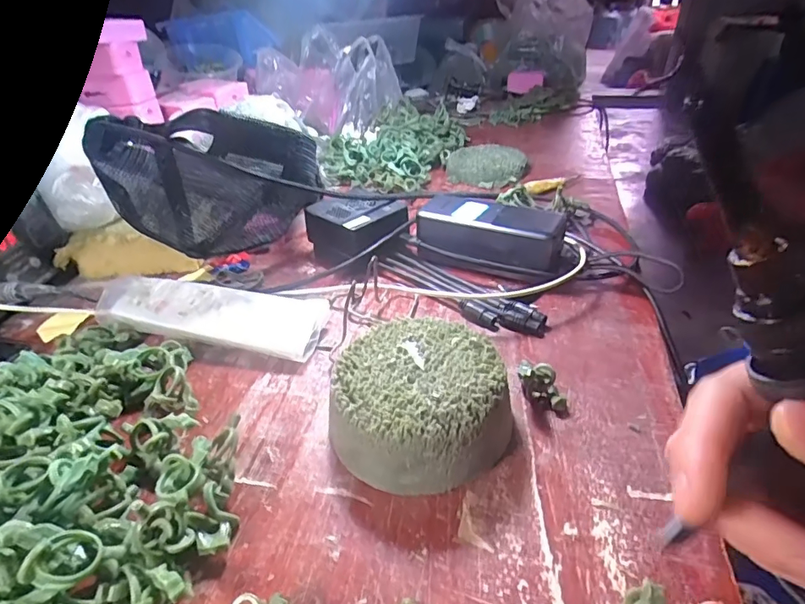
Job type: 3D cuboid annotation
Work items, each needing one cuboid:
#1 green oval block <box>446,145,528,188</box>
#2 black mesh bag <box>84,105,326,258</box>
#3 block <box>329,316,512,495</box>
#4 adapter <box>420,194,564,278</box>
[{"bbox_3d":[0.112,-0.186,0.646,0.091,0.028,0.079,21,41,30],"label":"green oval block"},{"bbox_3d":[-0.166,-0.097,0.412,0.176,0.133,0.079,8,38,16],"label":"black mesh bag"},{"bbox_3d":[0.011,0.058,0.288,0.101,0.046,0.096,-2,34,1],"label":"block"},{"bbox_3d":[0.081,-0.060,0.452,0.128,0.053,0.056,15,38,23],"label":"adapter"}]

